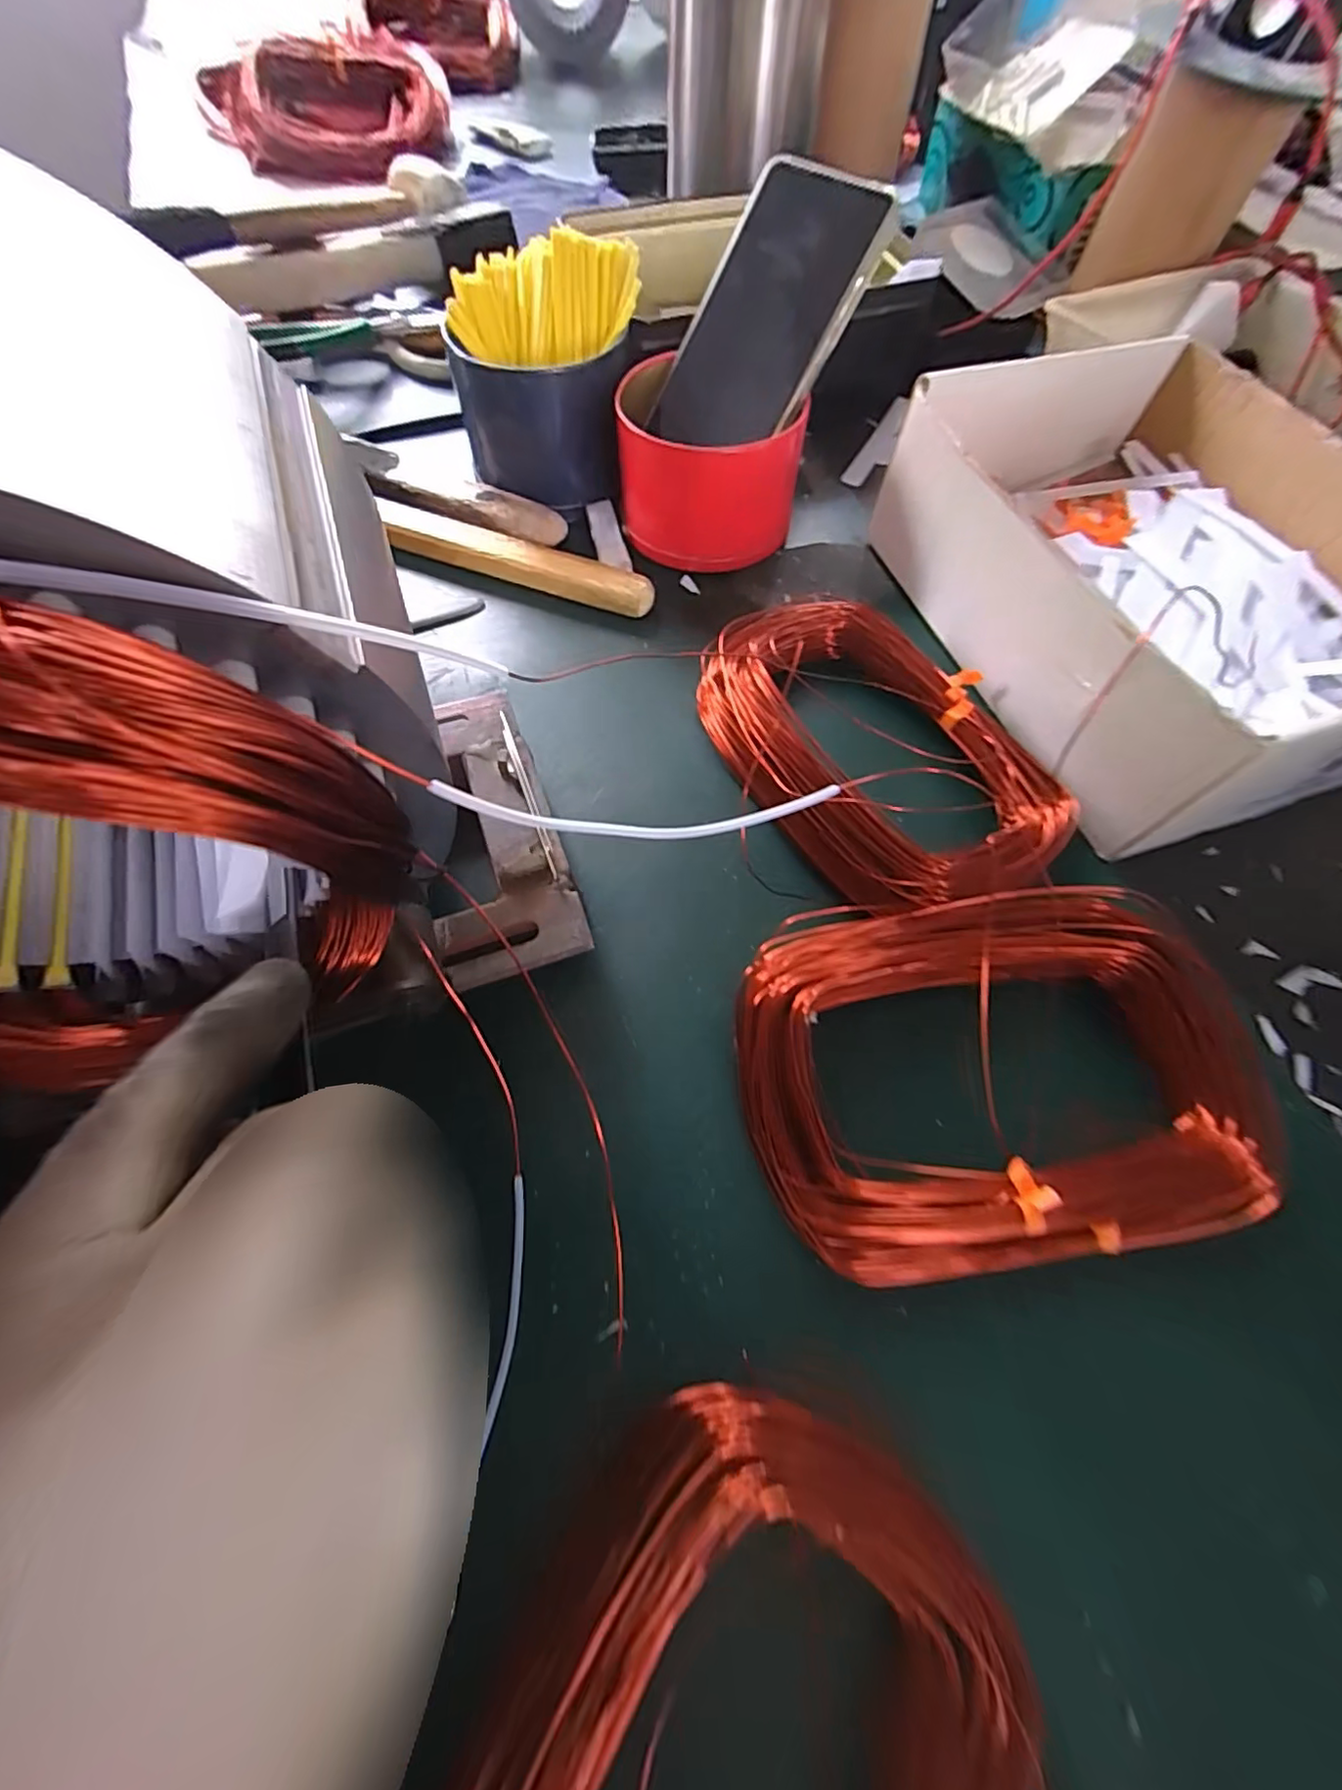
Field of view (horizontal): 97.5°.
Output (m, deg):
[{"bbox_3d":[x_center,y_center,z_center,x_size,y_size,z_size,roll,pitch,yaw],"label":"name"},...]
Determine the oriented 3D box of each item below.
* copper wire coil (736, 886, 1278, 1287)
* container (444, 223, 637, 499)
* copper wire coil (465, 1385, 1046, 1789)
[{"bbox_3d":[0.116,0.061,0.211,0.177,0.034,0.122,-4,65,-1],"label":"copper wire coil"},{"bbox_3d":[-0.068,-0.300,0.335,0.103,0.082,0.103,-9,66,-3],"label":"container"},{"bbox_3d":[0.001,0.231,0.130,0.123,0.030,0.199,38,71,16],"label":"copper wire coil"}]

